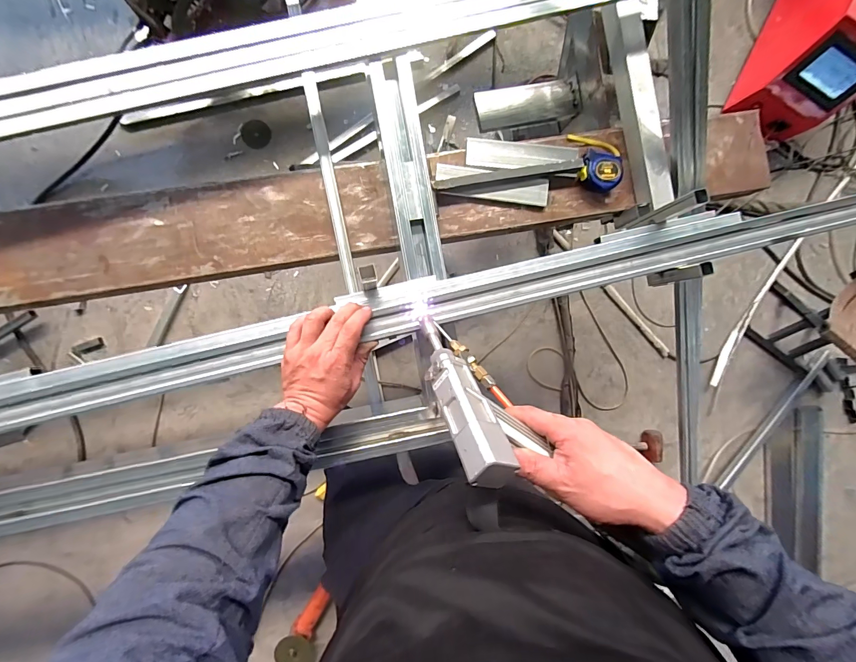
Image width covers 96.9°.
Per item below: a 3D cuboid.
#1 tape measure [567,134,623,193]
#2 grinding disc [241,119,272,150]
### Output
[{"bbox_3d":[0.299,-0.300,0.665,0.083,0.044,0.115,-11,93,-7],"label":"tape measure"},{"bbox_3d":[-0.568,-0.650,1.255,0.093,0.005,0.086,-2,103,-9],"label":"grinding disc"}]

